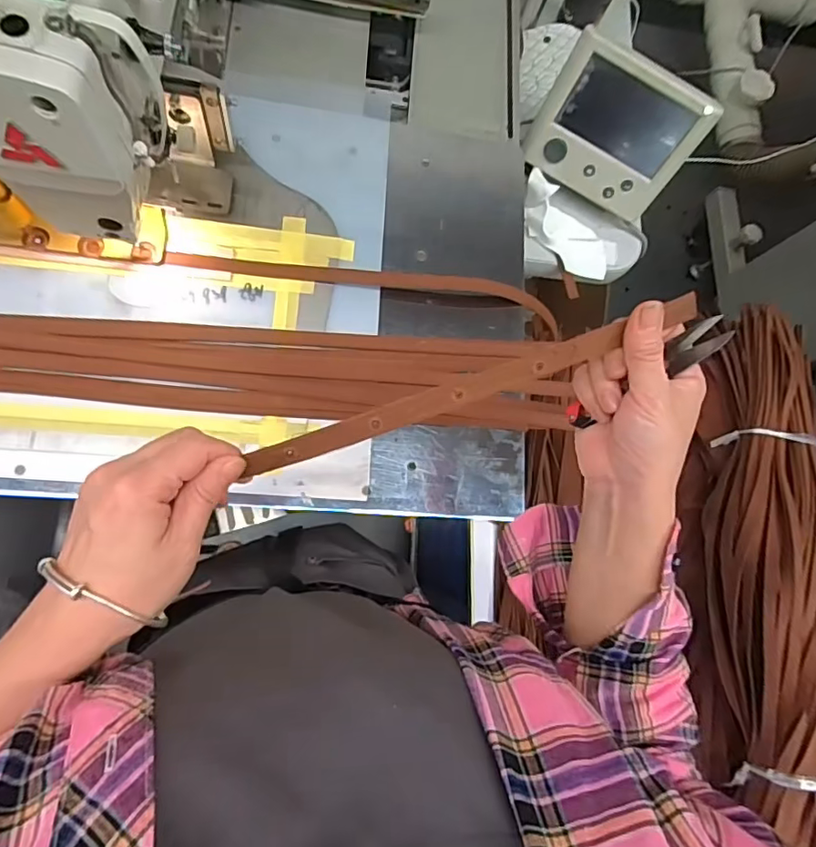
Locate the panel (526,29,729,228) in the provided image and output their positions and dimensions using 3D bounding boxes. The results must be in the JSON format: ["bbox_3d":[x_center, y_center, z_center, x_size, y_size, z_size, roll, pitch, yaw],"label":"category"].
[{"bbox_3d":[0.275,-0.383,0.712,0.195,0.165,0.030,27,46,-6],"label":"panel"}]

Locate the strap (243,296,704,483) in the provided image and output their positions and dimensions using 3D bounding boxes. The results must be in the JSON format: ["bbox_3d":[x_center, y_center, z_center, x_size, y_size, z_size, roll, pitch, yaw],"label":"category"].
[{"bbox_3d":[0.039,-0.022,0.306,0.267,0.005,0.017,-20,107,-4],"label":"strap"}]

